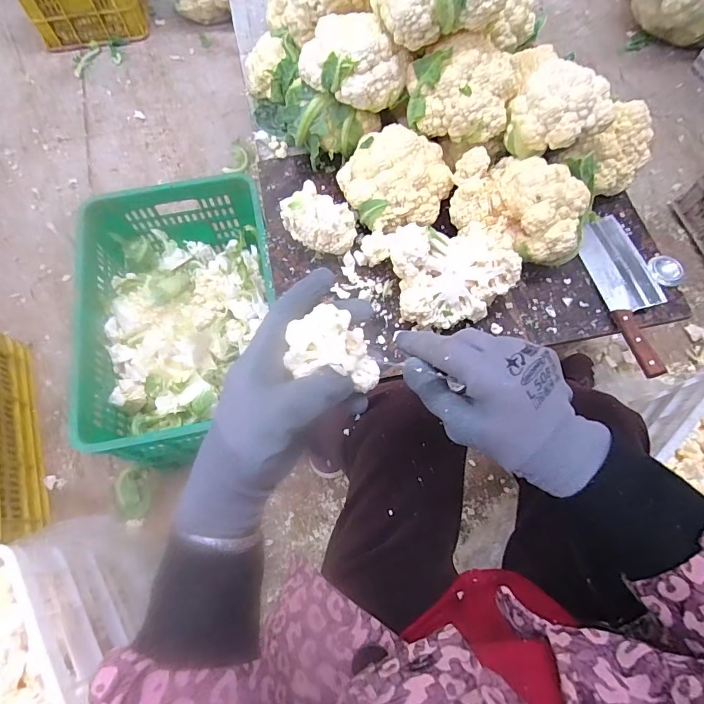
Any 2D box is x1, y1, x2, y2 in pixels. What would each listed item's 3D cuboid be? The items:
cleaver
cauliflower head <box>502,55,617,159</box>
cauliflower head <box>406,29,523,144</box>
[{"bbox_3d":[0.488,-0.110,0.759,0.099,0.028,0.311,-10,67,-4],"label":"cleaver"},{"bbox_3d":[0.341,-0.392,0.714,0.147,0.095,0.106,16,68,7],"label":"cauliflower head"},{"bbox_3d":[0.184,-0.447,0.727,0.179,0.115,0.128,12,68,5],"label":"cauliflower head"}]

